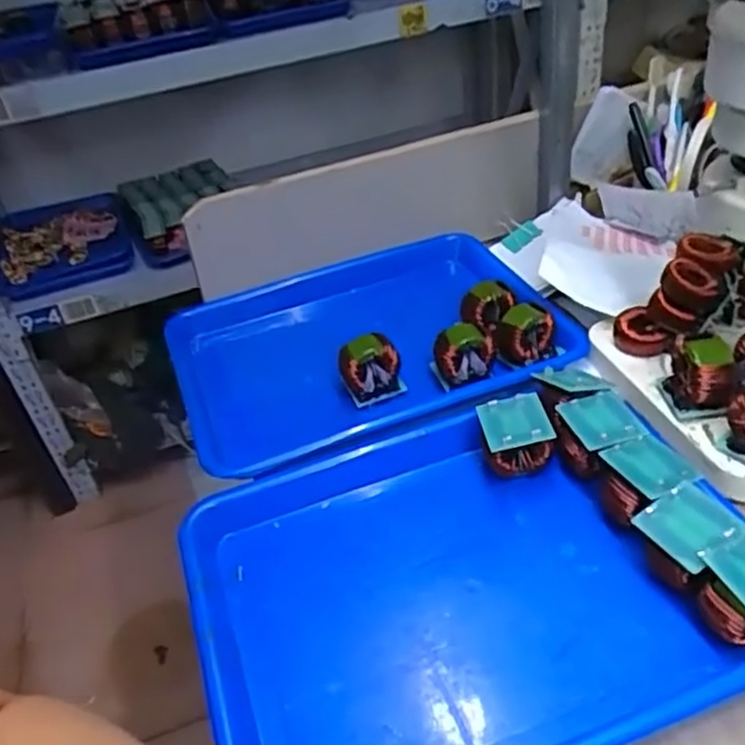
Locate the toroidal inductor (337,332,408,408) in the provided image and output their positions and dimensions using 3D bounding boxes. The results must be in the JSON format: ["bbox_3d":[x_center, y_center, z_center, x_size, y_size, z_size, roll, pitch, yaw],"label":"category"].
[{"bbox_3d":[-0.002,-0.003,0.586,0.050,0.048,0.036,-13,37,-6],"label":"toroidal inductor"}]

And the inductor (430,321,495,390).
[{"bbox_3d":[0.074,-0.017,0.588,0.047,0.044,0.037,-14,37,-6],"label":"inductor"}]

